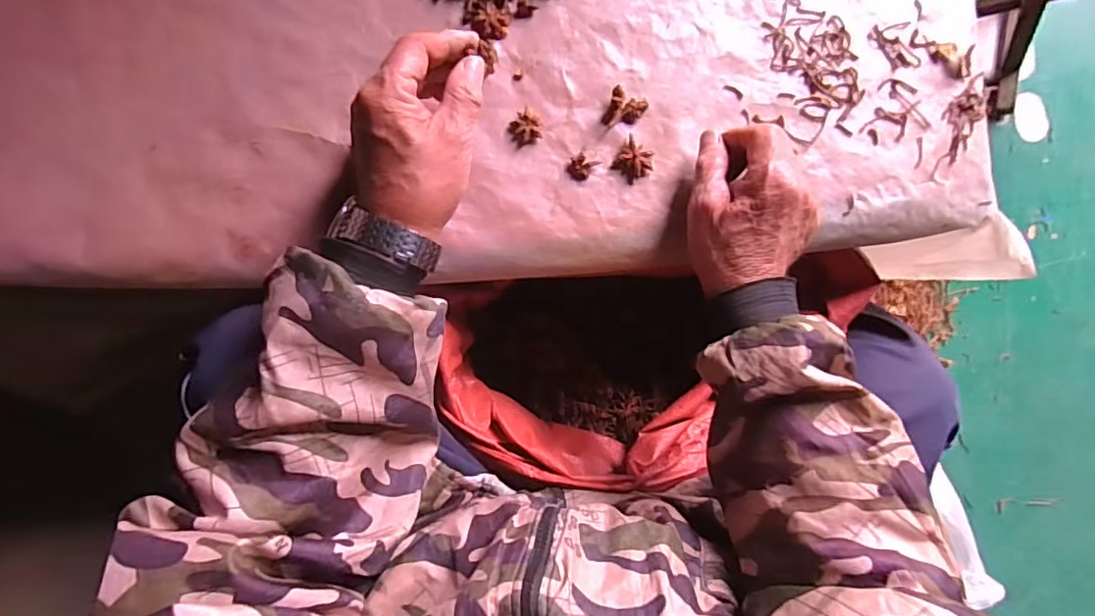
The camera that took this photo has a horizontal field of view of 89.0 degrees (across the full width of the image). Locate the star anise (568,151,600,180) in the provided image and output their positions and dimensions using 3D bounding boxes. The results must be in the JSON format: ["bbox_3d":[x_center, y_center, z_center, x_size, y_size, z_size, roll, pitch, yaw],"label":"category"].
[{"bbox_3d":[0.026,-0.107,0.414,0.018,0.009,0.023,44,83,-6],"label":"star anise"}]

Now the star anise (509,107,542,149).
[{"bbox_3d":[-0.017,-0.131,0.409,0.021,0.009,0.022,-37,94,-7],"label":"star anise"}]

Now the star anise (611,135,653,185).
[{"bbox_3d":[0.066,-0.111,0.419,0.025,0.008,0.028,36,84,-6],"label":"star anise"}]

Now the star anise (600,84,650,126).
[{"bbox_3d":[0.059,-0.148,0.417,0.028,0.013,0.026,19,86,-8],"label":"star anise"}]

